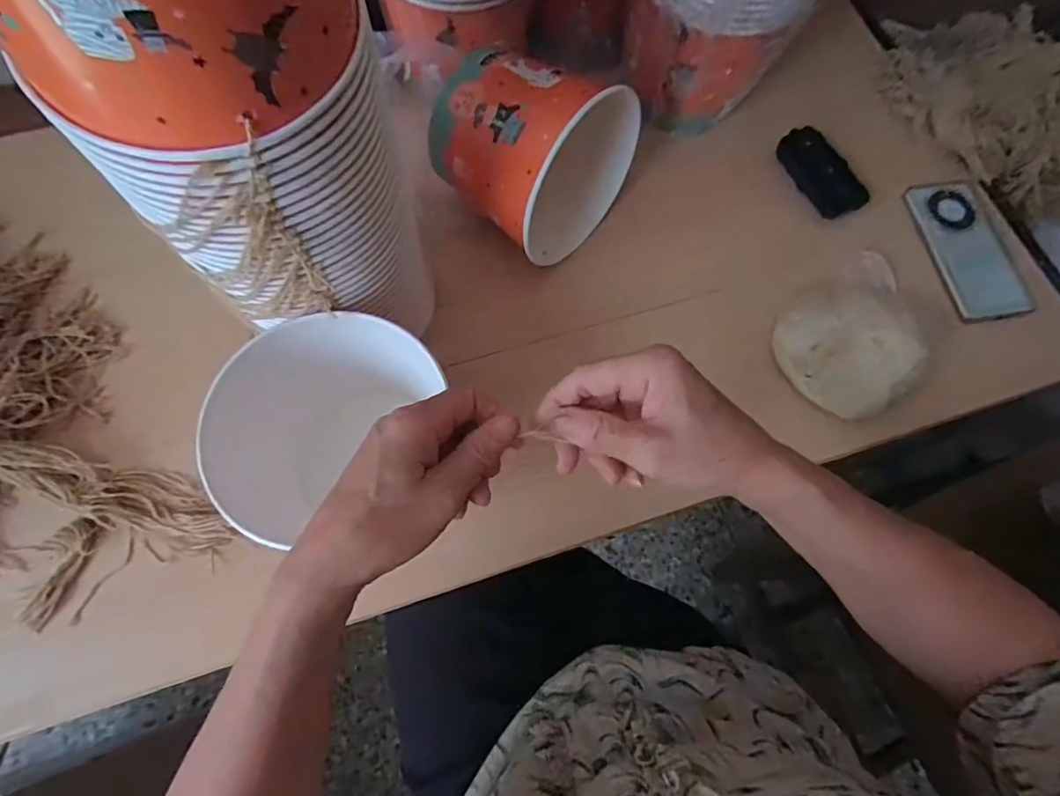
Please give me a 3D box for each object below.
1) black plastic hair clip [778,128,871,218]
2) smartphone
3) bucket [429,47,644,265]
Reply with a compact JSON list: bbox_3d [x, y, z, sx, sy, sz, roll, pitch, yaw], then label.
[{"bbox_3d":[0.316,-0.247,0.577,0.054,0.019,0.104,-24,74,-9],"label":"black plastic hair clip"},{"bbox_3d":[0.460,-0.156,0.553,0.082,0.012,0.157,-5,72,-3],"label":"smartphone"},{"bbox_3d":[0.009,-0.233,0.494,0.157,0.138,0.150,-41,78,-13],"label":"bucket"}]

